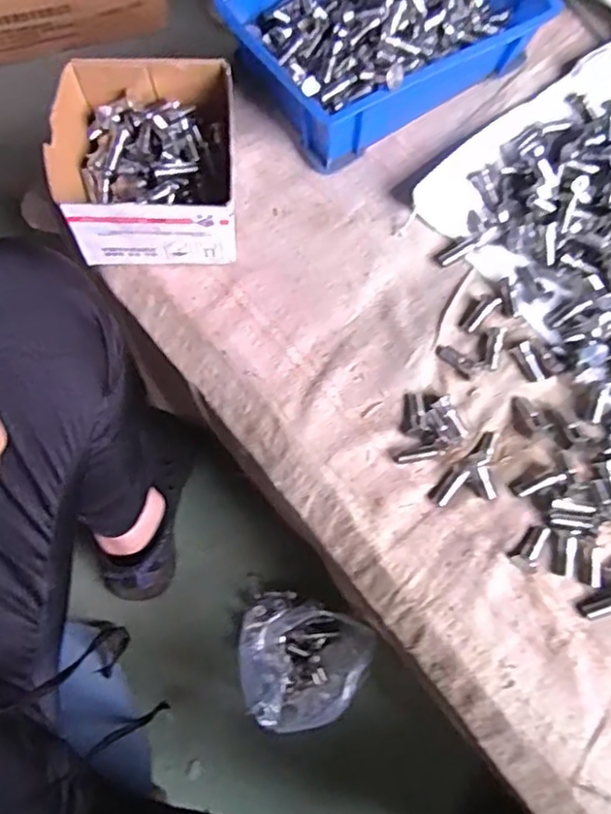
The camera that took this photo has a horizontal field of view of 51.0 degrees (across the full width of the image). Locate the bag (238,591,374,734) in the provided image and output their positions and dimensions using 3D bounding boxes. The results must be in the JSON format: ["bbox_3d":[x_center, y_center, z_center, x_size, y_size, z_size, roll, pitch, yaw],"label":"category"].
[{"bbox_3d":[-0.013,0.258,0.661,0.123,0.166,0.114,27,73,8],"label":"bag"}]

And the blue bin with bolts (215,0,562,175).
[{"bbox_3d":[0.075,-0.352,0.586,0.252,0.085,0.179,-32,76,-11],"label":"blue bin with bolts"}]

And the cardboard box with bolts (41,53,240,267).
[{"bbox_3d":[-0.133,-0.204,0.539,0.138,0.080,0.146,-3,72,-3],"label":"cardboard box with bolts"}]

